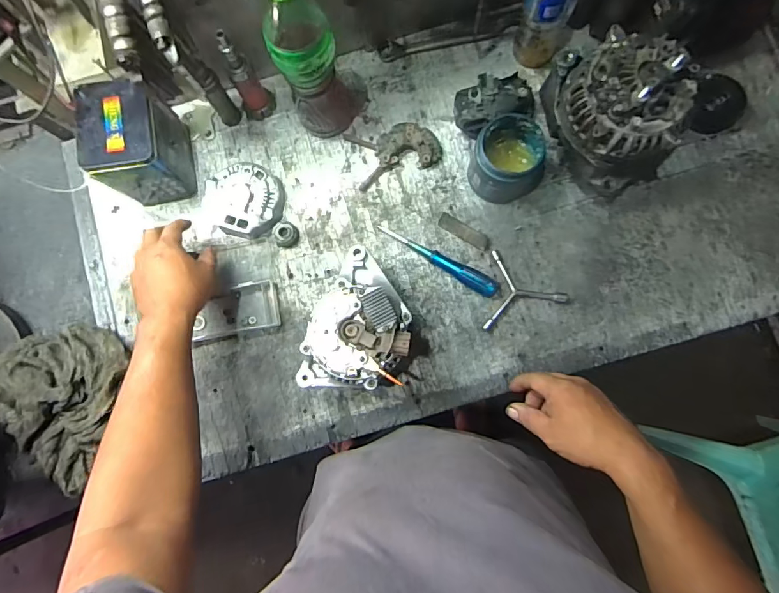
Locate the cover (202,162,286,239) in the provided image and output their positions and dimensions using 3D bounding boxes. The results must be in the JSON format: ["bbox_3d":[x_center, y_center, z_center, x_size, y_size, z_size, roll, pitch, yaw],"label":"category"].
[{"bbox_3d":[-0.220,-0.145,0.684,0.114,0.038,0.113,11,82,3],"label":"cover"}]

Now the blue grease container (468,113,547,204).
[{"bbox_3d":[0.171,-0.197,0.643,0.107,0.098,0.096,-25,82,-2],"label":"blue grease container"}]

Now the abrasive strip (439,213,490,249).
[{"bbox_3d":[0.113,-0.098,0.678,0.082,0.010,0.023,33,84,6],"label":"abrasive strip"}]

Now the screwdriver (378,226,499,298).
[{"bbox_3d":[0.073,-0.056,0.666,0.195,0.027,0.029,31,83,6],"label":"screwdriver"}]

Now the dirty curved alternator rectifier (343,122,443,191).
[{"bbox_3d":[0.009,-0.225,0.690,0.134,0.025,0.087,-14,81,-1],"label":"dirty curved alternator rectifier"}]

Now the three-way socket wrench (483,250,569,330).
[{"bbox_3d":[0.201,-0.001,0.656,0.114,0.015,0.114,9,84,3],"label":"three-way socket wrench"}]

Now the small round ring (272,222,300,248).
[{"bbox_3d":[-0.157,-0.095,0.684,0.036,0.016,0.038,0,81,1],"label":"small round ring"}]

